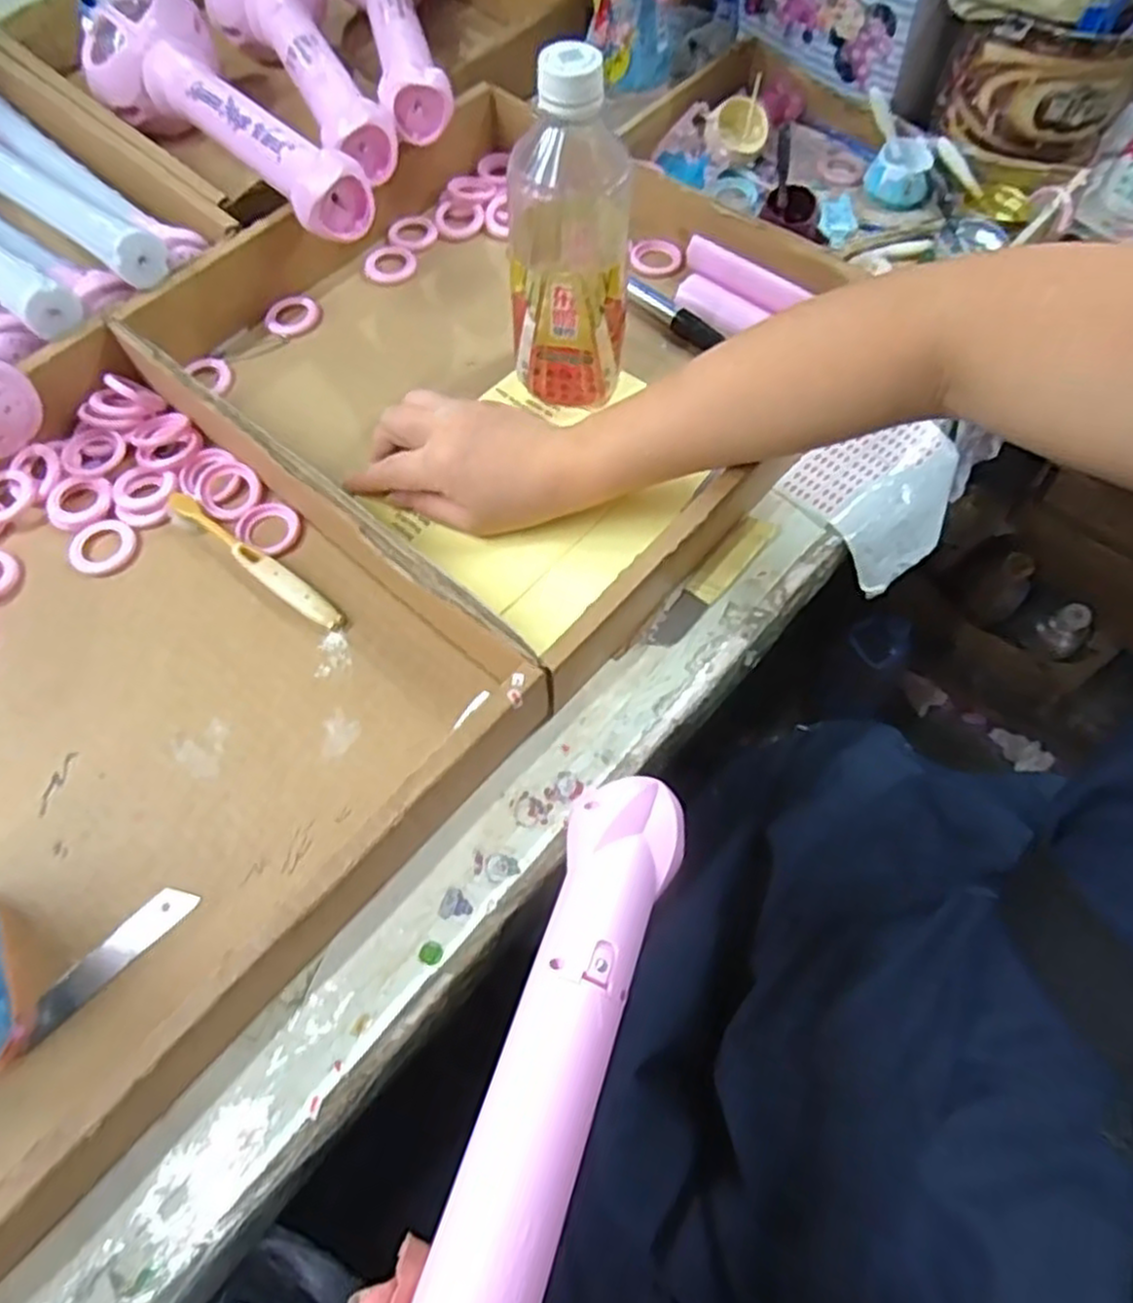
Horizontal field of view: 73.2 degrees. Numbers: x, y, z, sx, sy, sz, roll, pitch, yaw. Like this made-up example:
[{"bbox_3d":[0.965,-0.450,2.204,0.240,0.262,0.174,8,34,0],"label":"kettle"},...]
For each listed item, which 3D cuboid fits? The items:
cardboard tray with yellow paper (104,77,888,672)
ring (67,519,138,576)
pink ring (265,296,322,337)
[{"bbox_3d":[-0.036,-0.236,0.504,0.353,0.081,0.362,38,70,17],"label":"cardboard tray with yellow paper"},{"bbox_3d":[-0.274,-0.062,0.452,0.037,0.006,0.034,0,64,0],"label":"ring"},{"bbox_3d":[-0.194,-0.238,0.542,0.039,0.004,0.035,-17,65,-8],"label":"pink ring"}]

